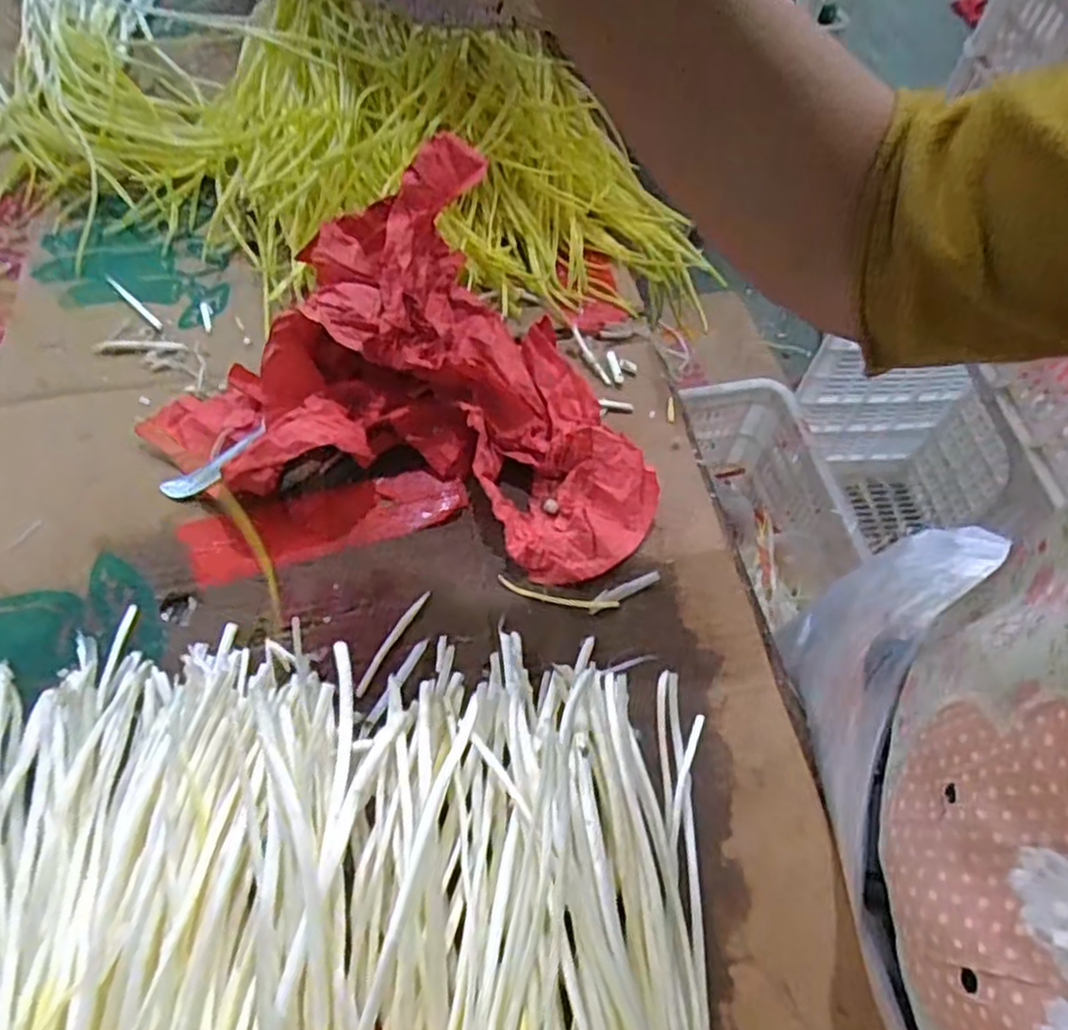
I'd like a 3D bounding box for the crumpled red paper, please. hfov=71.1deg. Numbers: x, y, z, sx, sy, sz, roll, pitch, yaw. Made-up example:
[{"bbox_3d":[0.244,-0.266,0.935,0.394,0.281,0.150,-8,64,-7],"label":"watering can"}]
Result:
[{"bbox_3d":[-0.061,-0.096,0.451,0.303,0.092,0.239,19,60,10],"label":"crumpled red paper"}]

